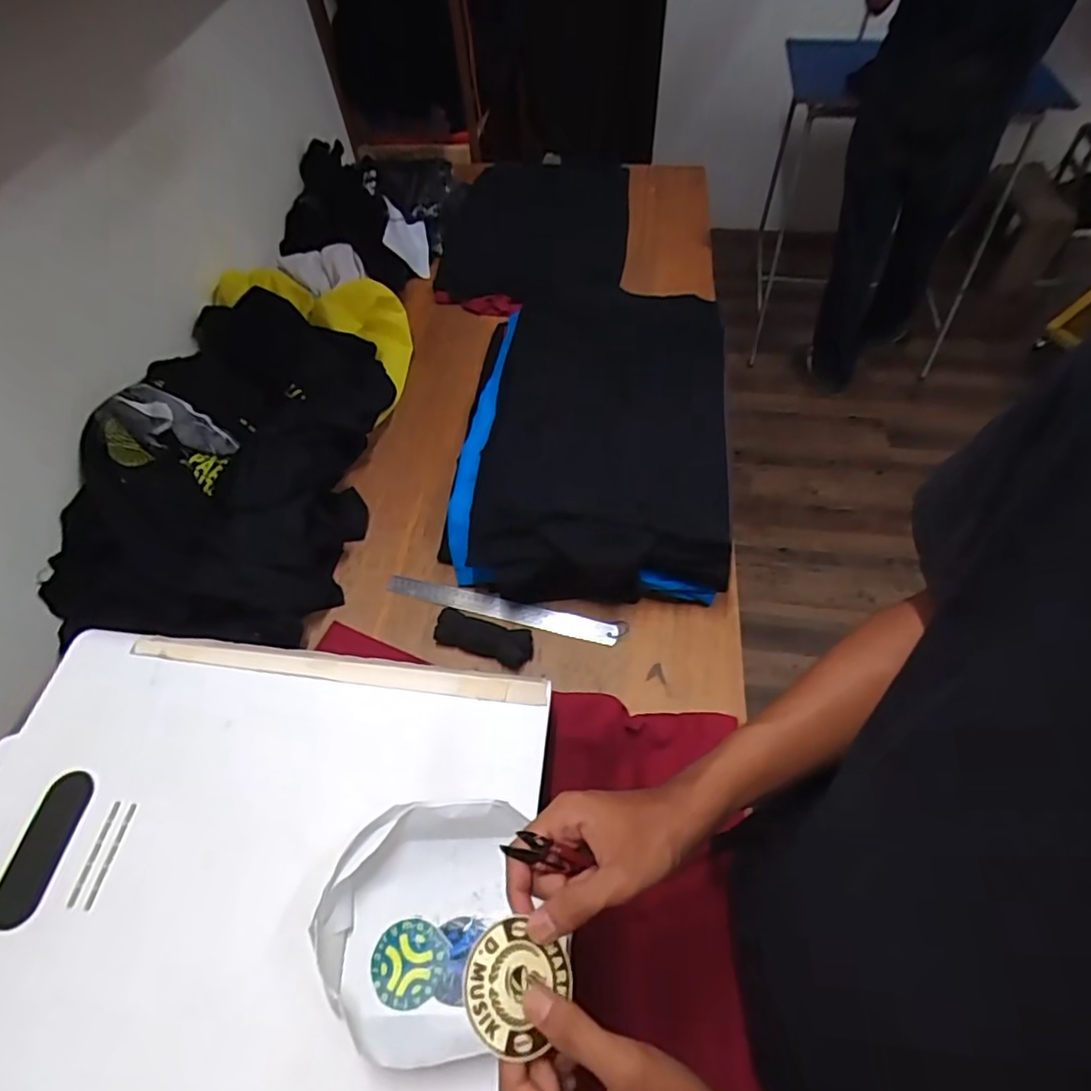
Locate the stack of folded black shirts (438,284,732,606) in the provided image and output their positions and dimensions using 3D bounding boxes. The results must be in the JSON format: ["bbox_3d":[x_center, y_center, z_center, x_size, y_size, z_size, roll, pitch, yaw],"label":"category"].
[{"bbox_3d":[0.067,-0.175,0.895,0.387,0.113,0.520,3,56,6],"label":"stack of folded black shirts"}]

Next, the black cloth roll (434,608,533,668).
[{"bbox_3d":[-0.081,0.119,0.784,0.126,0.021,0.048,12,57,10],"label":"black cloth roll"}]

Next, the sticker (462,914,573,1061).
[{"bbox_3d":[-0.015,0.252,0.343,0.062,0.007,0.058,16,49,-19],"label":"sticker"}]

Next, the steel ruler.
[{"bbox_3d":[-0.061,0.086,0.819,0.317,0.009,0.032,12,71,9],"label":"steel ruler"}]

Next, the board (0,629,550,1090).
[{"bbox_3d":[-0.267,0.275,0.511,0.494,0.017,0.393,5,57,4],"label":"board"}]

